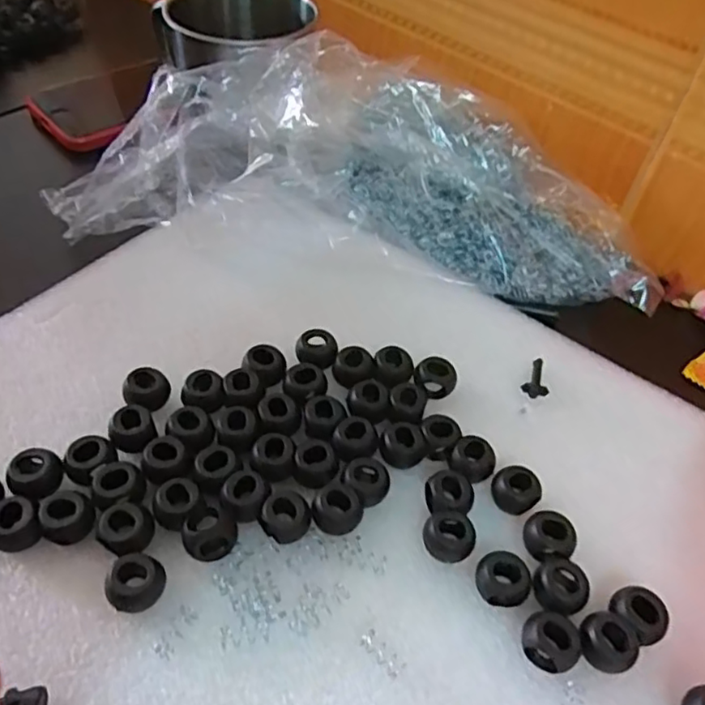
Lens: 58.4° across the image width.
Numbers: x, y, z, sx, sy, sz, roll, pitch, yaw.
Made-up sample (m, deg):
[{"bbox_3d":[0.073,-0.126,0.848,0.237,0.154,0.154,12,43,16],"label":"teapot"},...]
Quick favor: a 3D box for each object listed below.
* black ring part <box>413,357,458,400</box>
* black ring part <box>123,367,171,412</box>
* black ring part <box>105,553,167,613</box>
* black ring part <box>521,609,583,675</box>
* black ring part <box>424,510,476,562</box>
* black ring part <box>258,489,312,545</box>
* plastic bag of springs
[{"bbox_3d":[0.035,0.011,0.265,0.017,0.010,0.014,18,50,10],"label":"black ring part"},{"bbox_3d":[-0.080,0.016,0.247,0.017,0.014,0.014,-13,52,-16],"label":"black ring part"},{"bbox_3d":[-0.068,0.073,0.199,0.017,0.010,0.015,-30,59,-28],"label":"black ring part"},{"bbox_3d":[0.062,0.091,0.199,0.016,0.010,0.017,3,49,-3],"label":"black ring part"},{"bbox_3d":[0.034,0.065,0.221,0.017,0.011,0.016,3,49,-3],"label":"black ring part"},{"bbox_3d":[-0.023,0.056,0.217,0.016,0.009,0.016,3,49,-3],"label":"black ring part"},{"bbox_3d":[0.007,-0.093,0.315,0.296,0.065,0.099,10,49,3],"label":"plastic bag of springs"}]

